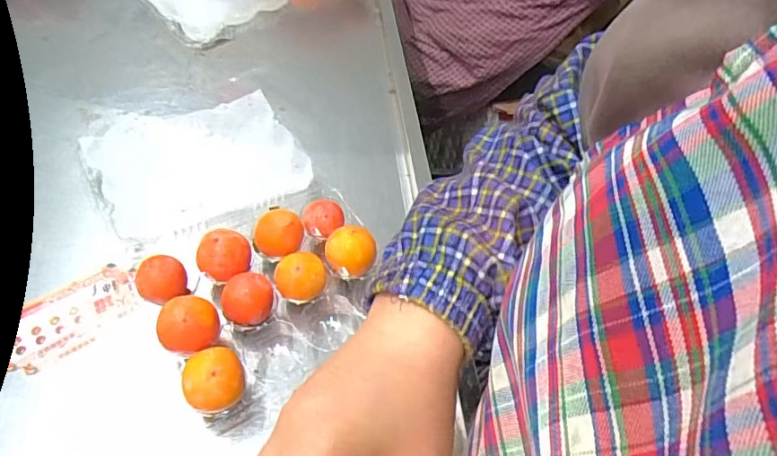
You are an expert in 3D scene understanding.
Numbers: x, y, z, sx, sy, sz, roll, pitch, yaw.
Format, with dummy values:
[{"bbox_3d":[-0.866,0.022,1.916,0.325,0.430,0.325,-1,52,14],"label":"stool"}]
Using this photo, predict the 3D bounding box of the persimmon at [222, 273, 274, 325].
[{"bbox_3d":[-0.107,0.058,0.394,0.035,0.037,0.031,10,52,1],"label":"persimmon"}]

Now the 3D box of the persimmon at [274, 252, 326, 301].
[{"bbox_3d":[-0.070,0.038,0.404,0.037,0.026,0.032,-22,59,-24],"label":"persimmon"}]

